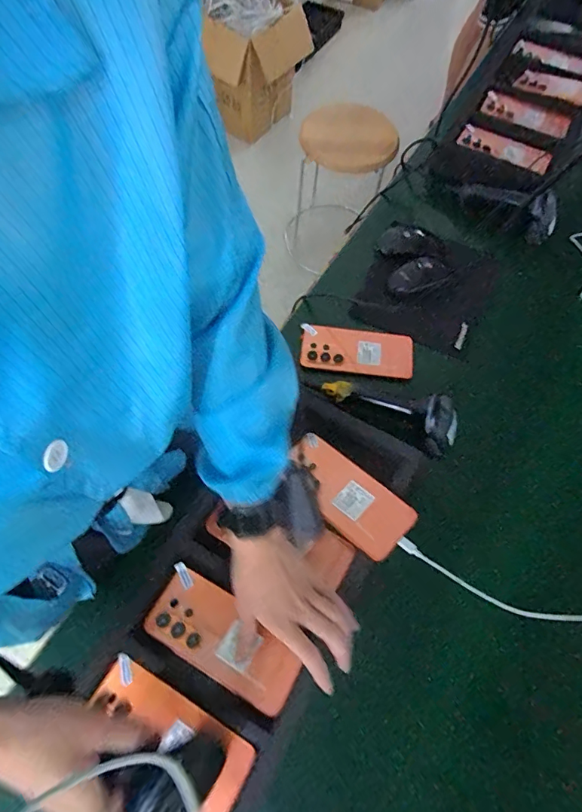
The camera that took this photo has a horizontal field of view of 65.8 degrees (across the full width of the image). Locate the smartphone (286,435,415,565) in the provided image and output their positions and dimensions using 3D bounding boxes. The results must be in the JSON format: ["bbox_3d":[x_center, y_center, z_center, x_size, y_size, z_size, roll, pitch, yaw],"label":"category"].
[{"bbox_3d":[0.062,0.103,0.539,0.165,0.008,0.074,38,67,25],"label":"smartphone"}]

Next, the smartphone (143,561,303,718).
[{"bbox_3d":[-0.072,0.252,0.487,0.170,0.007,0.078,29,67,10],"label":"smartphone"}]

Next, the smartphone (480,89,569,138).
[{"bbox_3d":[0.447,-0.557,0.858,0.162,0.015,0.063,26,67,9],"label":"smartphone"}]

